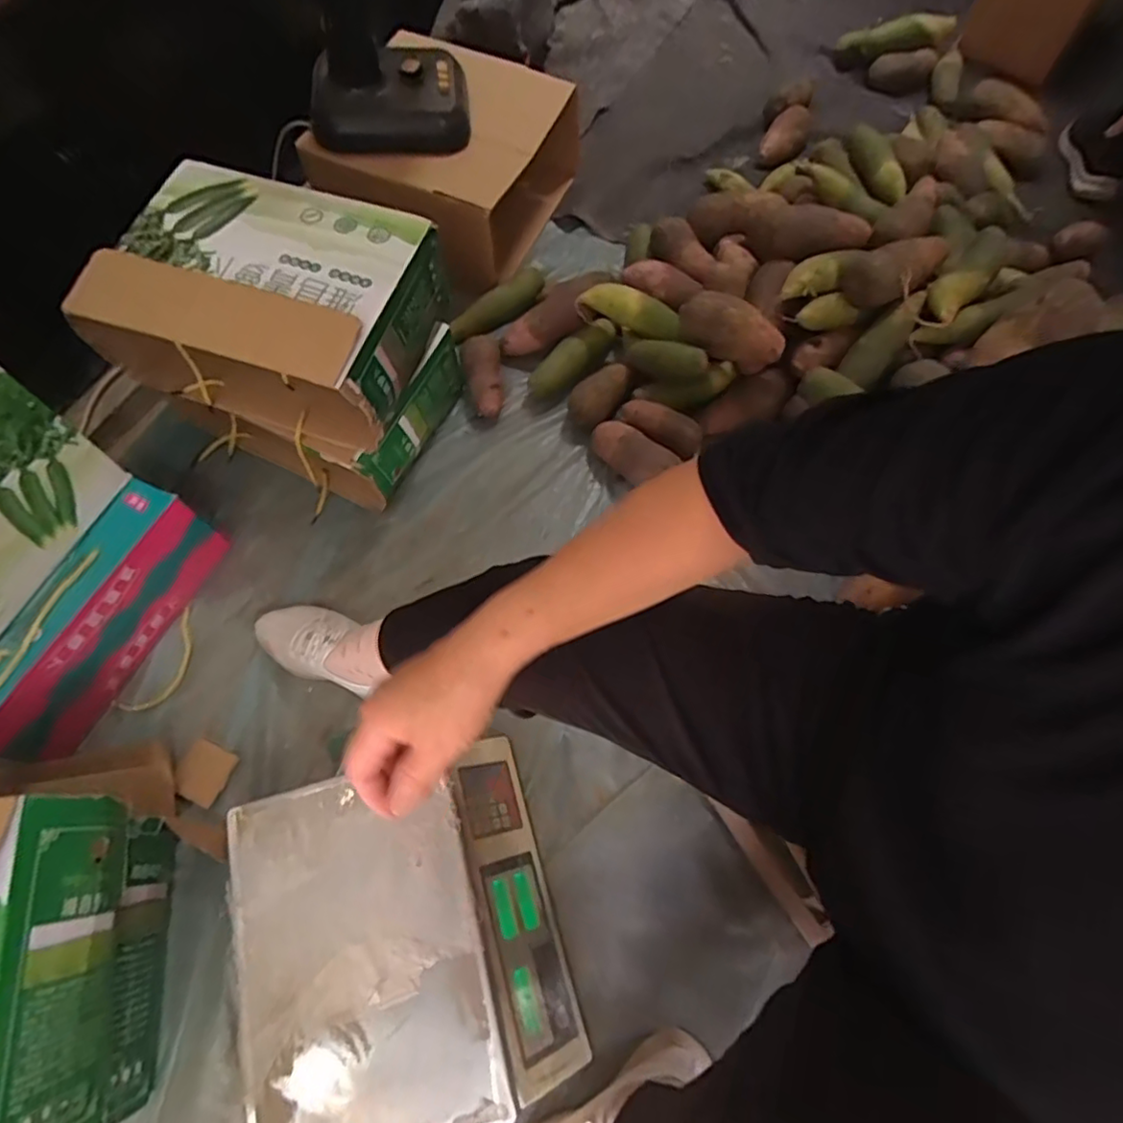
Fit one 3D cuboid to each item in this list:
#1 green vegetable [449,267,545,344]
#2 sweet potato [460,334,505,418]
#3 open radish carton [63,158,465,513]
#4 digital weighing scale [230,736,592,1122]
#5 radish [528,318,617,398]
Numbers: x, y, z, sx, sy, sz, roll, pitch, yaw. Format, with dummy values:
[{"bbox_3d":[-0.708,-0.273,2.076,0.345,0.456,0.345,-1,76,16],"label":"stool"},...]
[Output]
[{"bbox_3d":[-0.102,-0.428,1.014,0.188,0.045,0.042,-40,72,-16],"label":"green vegetable"},{"bbox_3d":[-0.125,-0.294,0.980,0.063,0.042,0.147,-6,66,-3],"label":"sweet potato"},{"bbox_3d":[-0.358,-0.295,0.836,0.363,0.270,0.263,18,67,8],"label":"open radish carton"},{"bbox_3d":[-0.159,0.384,0.636,0.292,0.104,0.323,-15,67,-7],"label":"digital weighing scale"},{"bbox_3d":[0.020,-0.326,0.983,0.051,0.056,0.182,42,72,17],"label":"radish"}]

